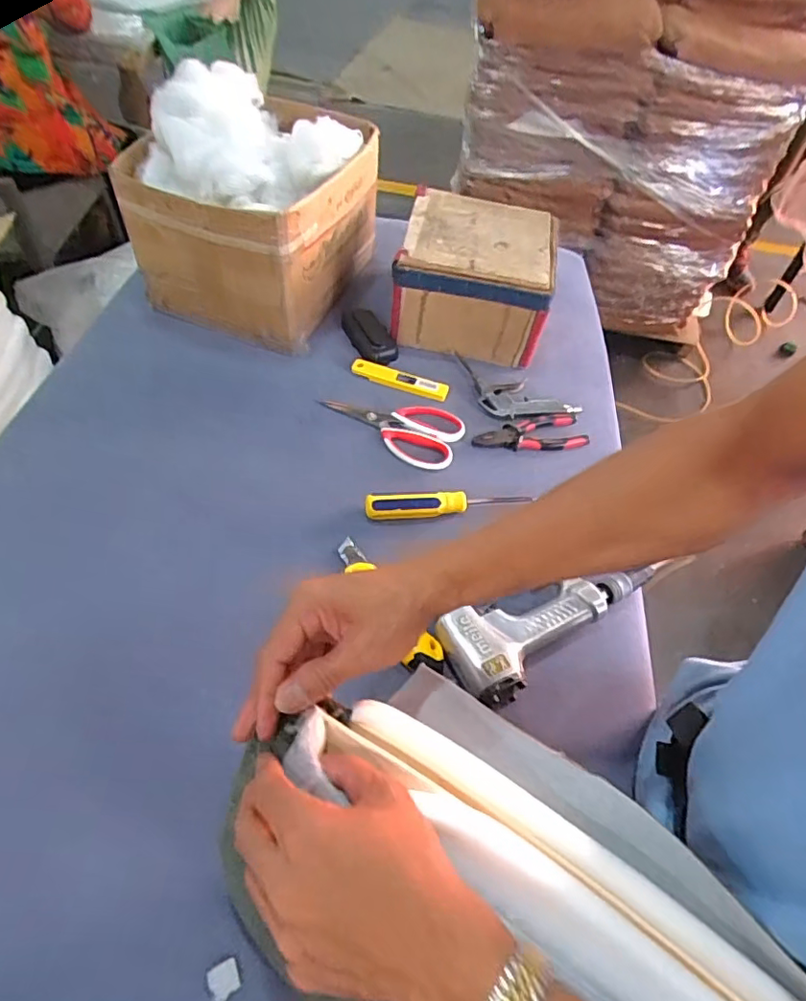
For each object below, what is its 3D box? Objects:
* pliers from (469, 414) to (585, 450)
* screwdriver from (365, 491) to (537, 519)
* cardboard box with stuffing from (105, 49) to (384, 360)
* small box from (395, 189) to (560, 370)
[{"bbox_3d":[0.163,-0.090,0.730,0.149,0.013,0.059,-3,53,-8],"label":"pliers"},{"bbox_3d":[0.050,0.001,0.635,0.182,0.028,0.025,-4,53,-9],"label":"screwdriver"},{"bbox_3d":[-0.193,-0.408,0.785,0.251,0.256,0.295,24,54,12],"label":"cardboard box with stuffing"},{"bbox_3d":[0.103,-0.326,0.824,0.204,0.142,0.201,10,52,1],"label":"small box"}]

